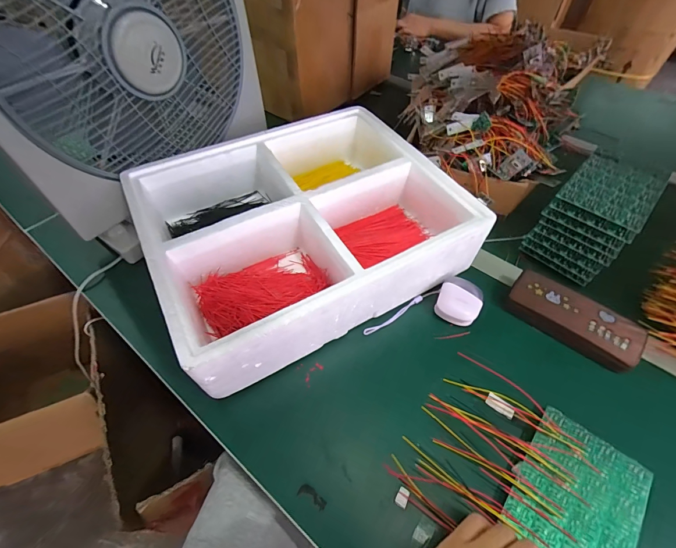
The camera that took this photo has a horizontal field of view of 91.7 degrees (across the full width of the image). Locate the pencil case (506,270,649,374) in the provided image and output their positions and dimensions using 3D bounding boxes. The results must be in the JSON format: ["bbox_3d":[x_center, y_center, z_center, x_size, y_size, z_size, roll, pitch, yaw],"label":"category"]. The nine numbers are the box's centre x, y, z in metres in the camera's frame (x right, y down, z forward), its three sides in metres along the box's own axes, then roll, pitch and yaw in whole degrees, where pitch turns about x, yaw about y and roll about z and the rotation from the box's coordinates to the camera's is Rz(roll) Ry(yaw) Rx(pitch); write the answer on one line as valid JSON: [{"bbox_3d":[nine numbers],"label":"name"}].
[{"bbox_3d":[0.297,0.057,0.418,0.149,0.036,0.058,33,59,21],"label":"pencil case"}]

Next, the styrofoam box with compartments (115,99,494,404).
[{"bbox_3d":[-0.048,-0.070,0.466,0.384,0.108,0.321,-24,57,-19],"label":"styrofoam box with compartments"}]

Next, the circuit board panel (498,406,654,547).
[{"bbox_3d":[0.219,0.226,0.307,0.103,0.009,0.171,35,59,22],"label":"circuit board panel"}]

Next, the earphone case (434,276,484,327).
[{"bbox_3d":[0.163,0.033,0.438,0.053,0.029,0.066,24,56,16],"label":"earphone case"}]

